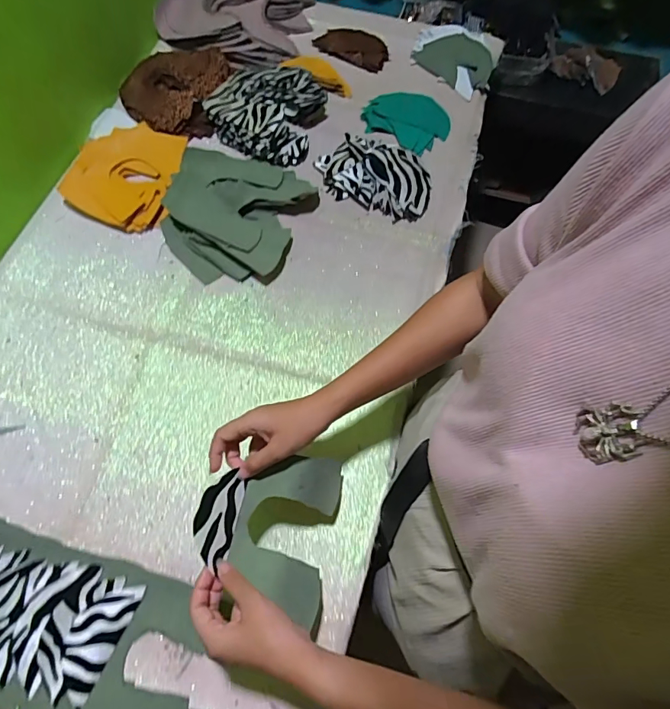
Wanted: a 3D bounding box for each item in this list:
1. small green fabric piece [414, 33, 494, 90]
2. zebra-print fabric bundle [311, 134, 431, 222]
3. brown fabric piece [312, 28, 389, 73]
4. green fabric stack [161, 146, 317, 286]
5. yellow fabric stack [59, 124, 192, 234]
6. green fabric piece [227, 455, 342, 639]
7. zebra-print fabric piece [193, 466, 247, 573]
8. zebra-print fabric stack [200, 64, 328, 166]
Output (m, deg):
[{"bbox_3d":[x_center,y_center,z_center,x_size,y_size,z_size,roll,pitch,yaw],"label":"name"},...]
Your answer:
[{"bbox_3d":[0.223,-0.536,0.806,0.095,0.032,0.132,-39,72,-16],"label":"small green fabric piece"},{"bbox_3d":[0.064,-0.287,0.690,0.180,0.036,0.122,26,68,10],"label":"zebra-print fabric bundle"},{"bbox_3d":[0.035,-0.577,0.829,0.142,0.020,0.080,33,69,13],"label":"brown fabric piece"},{"bbox_3d":[-0.148,-0.213,0.660,0.201,0.053,0.216,22,67,9],"label":"green fabric stack"},{"bbox_3d":[-0.318,-0.284,0.695,0.157,0.041,0.196,10,66,3],"label":"yellow fabric stack"},{"bbox_3d":[-0.050,0.175,0.444,0.091,0.049,0.149,10,66,4],"label":"green fabric piece"},{"bbox_3d":[-0.113,0.155,0.427,0.039,0.006,0.077,22,65,-20],"label":"zebra-print fabric piece"},{"bbox_3d":[-0.115,-0.408,0.721,0.172,0.045,0.181,17,67,7],"label":"zebra-print fabric stack"}]

